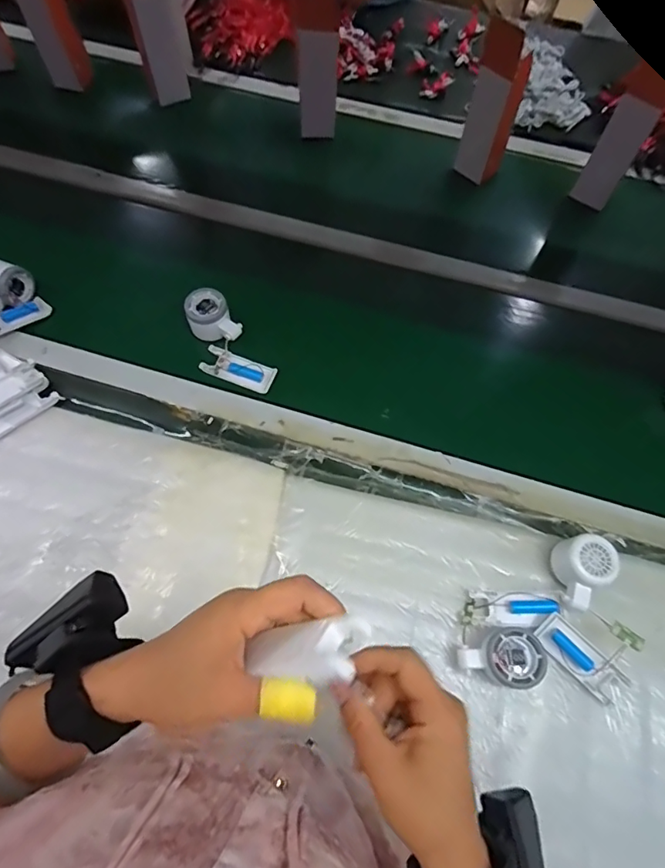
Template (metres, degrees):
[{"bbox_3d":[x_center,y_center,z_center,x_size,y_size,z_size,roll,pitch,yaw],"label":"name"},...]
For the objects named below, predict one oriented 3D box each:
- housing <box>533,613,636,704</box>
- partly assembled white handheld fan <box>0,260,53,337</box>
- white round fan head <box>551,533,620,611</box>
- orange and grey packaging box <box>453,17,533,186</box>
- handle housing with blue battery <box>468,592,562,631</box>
[{"bbox_3d":[0.269,0.243,0.529,0.101,0.021,0.041,39,70,15],"label":"housing"},{"bbox_3d":[-0.477,-0.191,0.704,0.105,0.056,0.094,-40,73,-18],"label":"partly assembled white handheld fan"},{"bbox_3d":[0.283,0.156,0.550,0.057,0.052,0.079,-2,65,-3],"label":"white round fan head"},{"bbox_3d":[0.258,-0.524,0.783,0.076,0.212,0.052,30,68,11],"label":"orange and grey packaging box"},{"bbox_3d":[0.205,0.199,0.550,0.094,0.015,0.037,2,65,-1],"label":"handle housing with blue battery"}]

